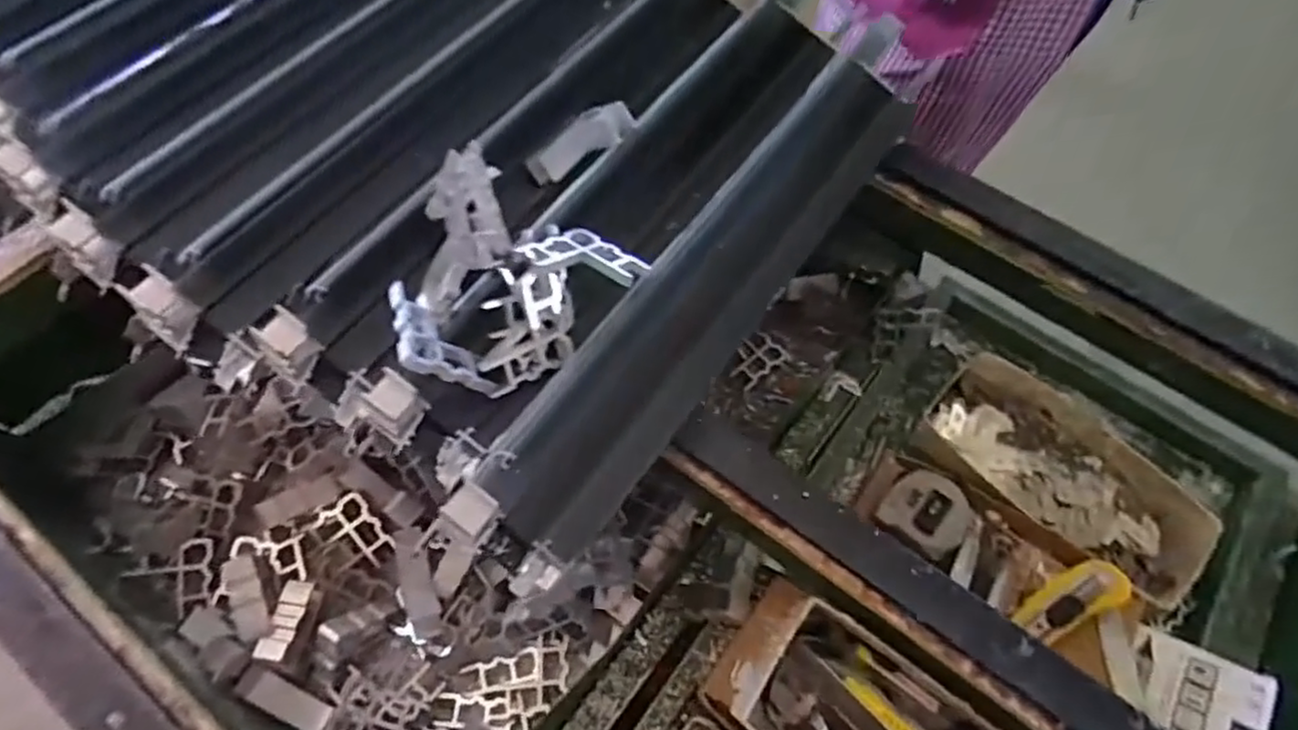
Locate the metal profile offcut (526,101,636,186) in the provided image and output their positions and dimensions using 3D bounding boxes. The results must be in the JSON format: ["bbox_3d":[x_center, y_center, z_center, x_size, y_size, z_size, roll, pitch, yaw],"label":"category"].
[{"bbox_3d":[-0.051,-0.165,0.520,0.084,0.019,0.028,-32,66,7],"label":"metal profile offcut"}]

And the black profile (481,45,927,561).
[{"bbox_3d":[0.061,-0.071,0.491,0.075,0.039,0.467,33,66,14],"label":"black profile"}]

